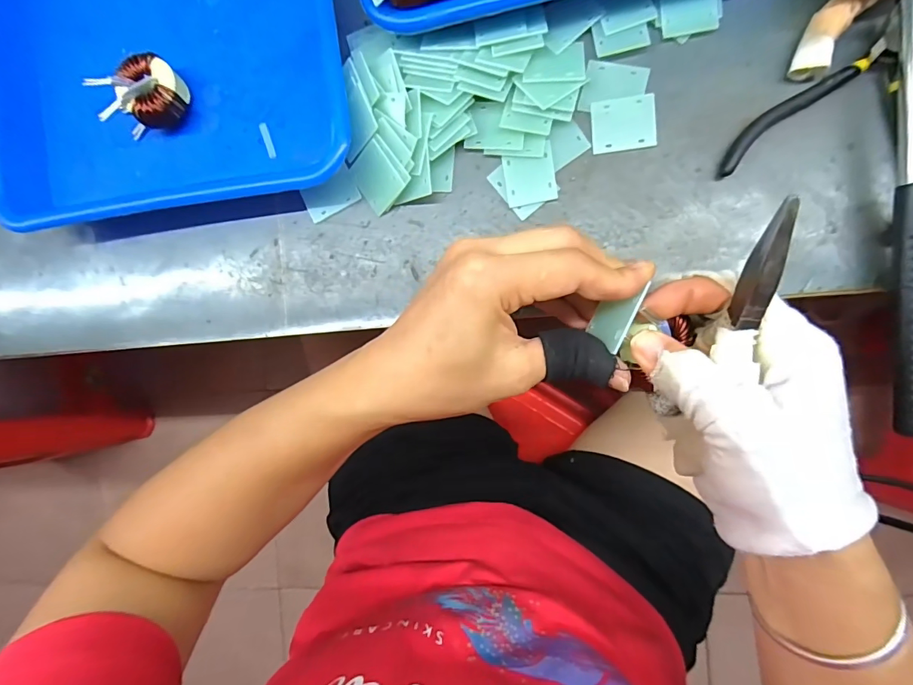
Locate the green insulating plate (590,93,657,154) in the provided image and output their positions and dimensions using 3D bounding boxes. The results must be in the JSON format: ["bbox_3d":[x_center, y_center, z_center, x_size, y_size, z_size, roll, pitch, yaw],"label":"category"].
[{"bbox_3d":[0.096,-0.126,0.249,0.035,0.004,0.029,-5,92,9],"label":"green insulating plate"}]

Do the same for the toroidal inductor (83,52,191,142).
[{"bbox_3d":[-0.200,-0.158,0.275,0.047,0.029,0.034,-16,90,9],"label":"toroidal inductor"}]

